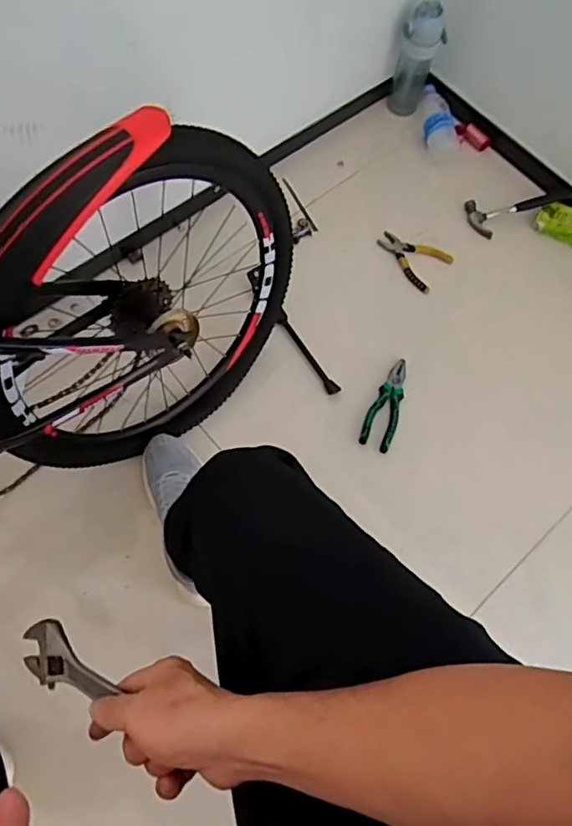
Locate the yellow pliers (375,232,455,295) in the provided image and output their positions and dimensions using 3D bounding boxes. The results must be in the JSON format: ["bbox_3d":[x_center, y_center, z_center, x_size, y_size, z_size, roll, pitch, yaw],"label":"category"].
[{"bbox_3d":[0.252,-0.315,1.208,0.146,0.015,0.100,35,70,9],"label":"yellow pliers"}]

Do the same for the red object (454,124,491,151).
[{"bbox_3d":[0.413,-0.616,1.312,0.083,0.033,0.040,43,72,12],"label":"red object"}]

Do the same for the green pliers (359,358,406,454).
[{"bbox_3d":[0.188,-0.018,1.091,0.060,0.015,0.176,20,69,4],"label":"green pliers"}]

